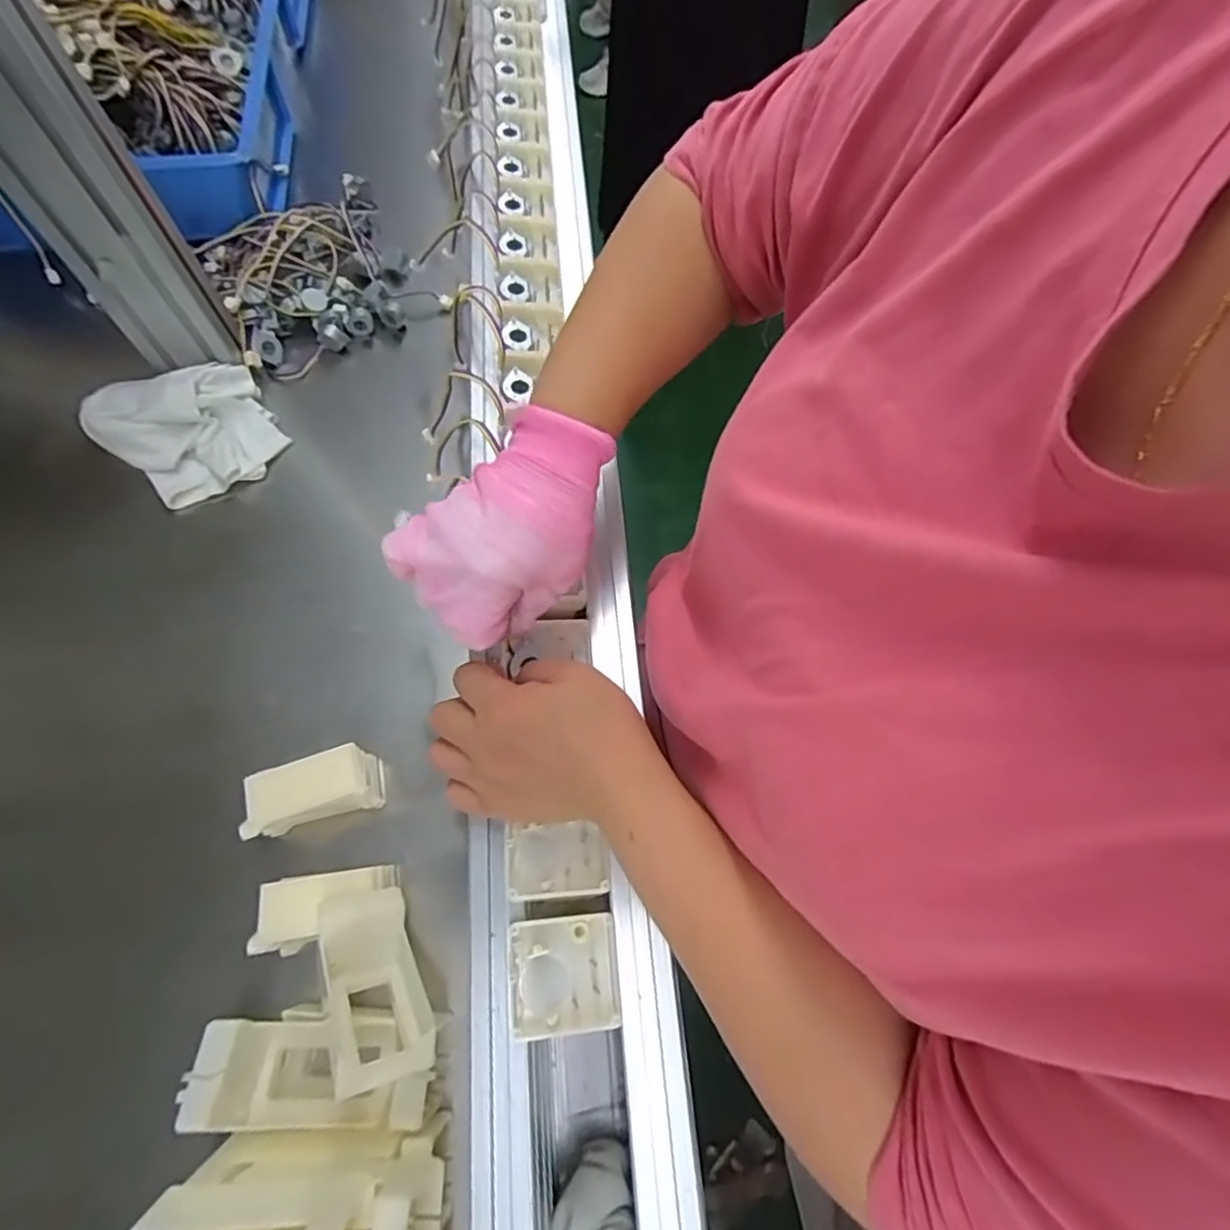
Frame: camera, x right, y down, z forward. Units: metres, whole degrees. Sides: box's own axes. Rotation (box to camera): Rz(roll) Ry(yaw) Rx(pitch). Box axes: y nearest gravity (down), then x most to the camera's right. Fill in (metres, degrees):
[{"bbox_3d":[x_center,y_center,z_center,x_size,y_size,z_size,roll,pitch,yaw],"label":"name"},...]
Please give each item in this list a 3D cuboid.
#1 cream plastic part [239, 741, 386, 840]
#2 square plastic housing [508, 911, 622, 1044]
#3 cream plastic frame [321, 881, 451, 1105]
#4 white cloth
[{"bbox_3d":[-0.211,0.125,0.450,0.081,0.064,0.049,-18,68,-10],"label":"cream plastic part"},{"bbox_3d":[-0.025,0.176,0.308,0.052,0.020,0.050,-4,67,-4],"label":"square plastic housing"},{"bbox_3d":[-0.143,0.232,0.384,0.062,0.061,0.111,-29,46,-14],"label":"cream plastic frame"},{"bbox_3d":[-0.393,-0.167,0.578,0.140,0.035,0.123,-26,91,-14],"label":"white cloth"}]

